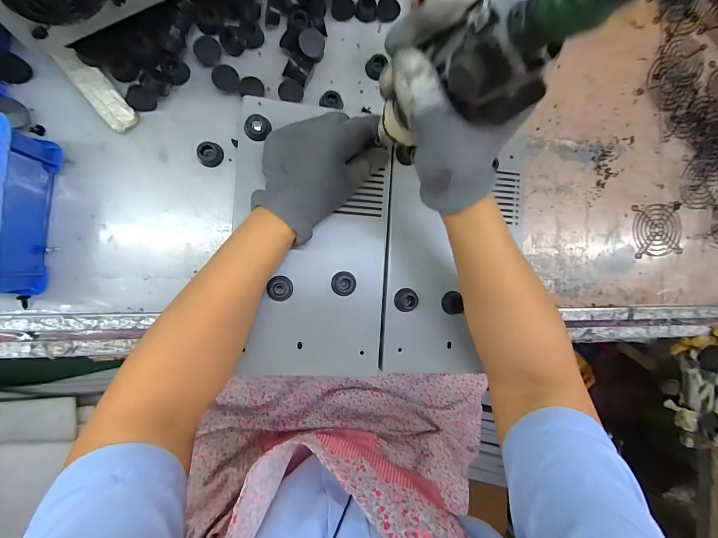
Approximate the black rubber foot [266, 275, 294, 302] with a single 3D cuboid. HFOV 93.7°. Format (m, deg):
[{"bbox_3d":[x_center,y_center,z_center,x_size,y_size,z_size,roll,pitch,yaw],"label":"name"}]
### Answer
[{"bbox_3d":[-0.077,0.019,0.329,0.023,0.007,0.024,-4,92,-9],"label":"black rubber foot"}]

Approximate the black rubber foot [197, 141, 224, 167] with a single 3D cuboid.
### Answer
[{"bbox_3d":[-0.147,-0.113,0.332,0.022,0.013,0.022,0,91,-10],"label":"black rubber foot"}]

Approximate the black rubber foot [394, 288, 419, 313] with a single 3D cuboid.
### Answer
[{"bbox_3d":[0.050,0.032,0.351,0.023,0.009,0.024,0,91,-10],"label":"black rubber foot"}]

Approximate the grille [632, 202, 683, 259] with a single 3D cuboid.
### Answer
[{"bbox_3d":[0.380,-0.049,0.425,0.066,0.004,0.065,-5,92,-9],"label":"grille"}]

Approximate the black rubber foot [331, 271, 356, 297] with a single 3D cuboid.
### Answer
[{"bbox_3d":[-0.015,0.015,0.338,0.024,0.009,0.024,0,91,-10],"label":"black rubber foot"}]

